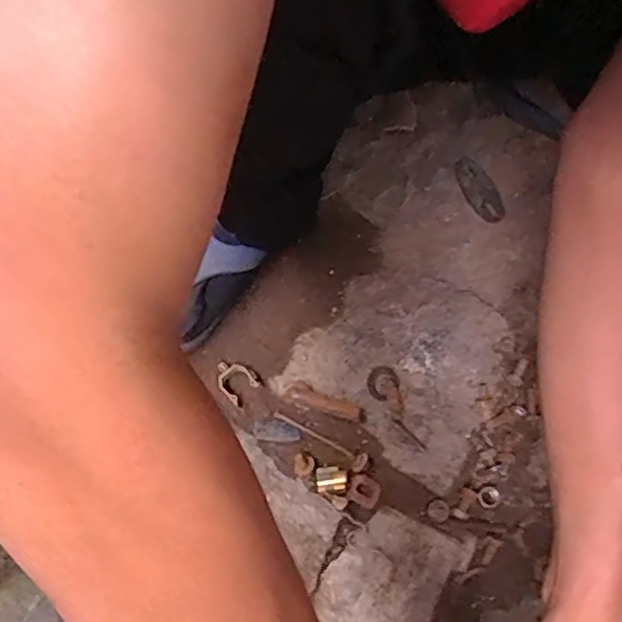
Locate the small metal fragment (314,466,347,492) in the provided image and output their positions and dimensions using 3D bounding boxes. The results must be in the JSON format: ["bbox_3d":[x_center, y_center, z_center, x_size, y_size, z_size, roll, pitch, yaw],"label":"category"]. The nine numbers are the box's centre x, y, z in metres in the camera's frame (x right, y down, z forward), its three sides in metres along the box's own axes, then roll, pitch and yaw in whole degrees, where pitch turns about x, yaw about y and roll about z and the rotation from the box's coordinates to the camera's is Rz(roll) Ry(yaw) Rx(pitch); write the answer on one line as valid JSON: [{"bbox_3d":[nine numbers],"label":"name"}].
[{"bbox_3d":[0.016,0.135,0.521,0.025,0.011,0.020,0,70,1],"label":"small metal fragment"}]

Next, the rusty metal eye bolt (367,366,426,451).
[{"bbox_3d":[0.070,0.082,0.539,0.026,0.008,0.075,-19,71,-6],"label":"rusty metal eye bolt"}]

